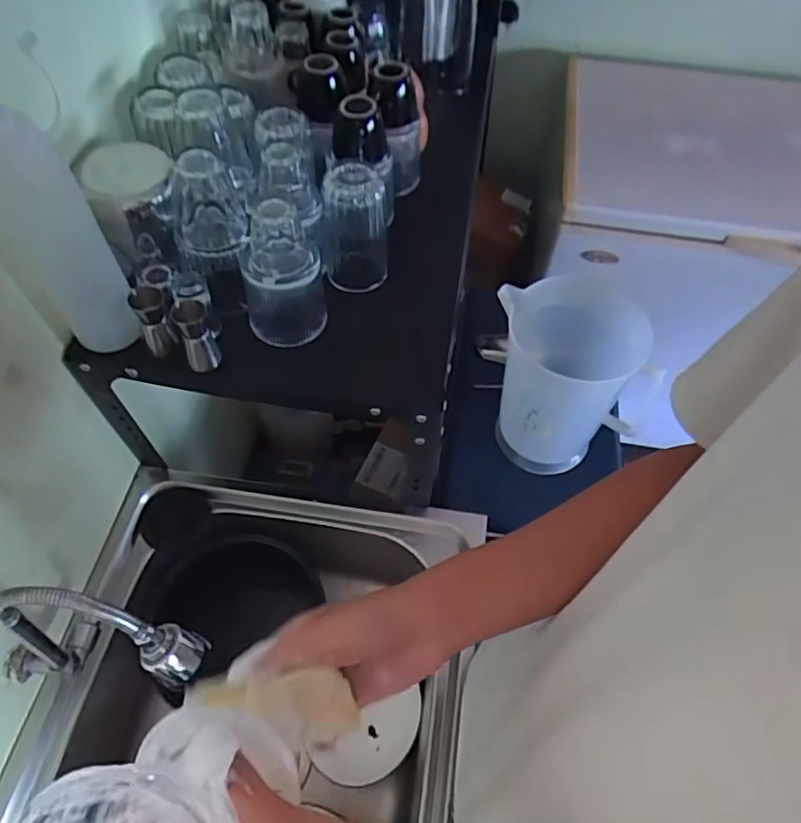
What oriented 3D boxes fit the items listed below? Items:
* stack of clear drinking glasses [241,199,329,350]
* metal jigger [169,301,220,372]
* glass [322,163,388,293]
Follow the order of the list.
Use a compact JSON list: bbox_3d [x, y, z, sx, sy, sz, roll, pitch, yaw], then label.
[{"bbox_3d":[-0.121,-0.139,0.608,0.081,0.145,0.068,-11,58,-9],"label":"stack of clear drinking glasses"},{"bbox_3d":[-0.205,-0.075,0.604,0.031,0.067,0.036,-18,59,-13],"label":"metal jigger"},{"bbox_3d":[-0.049,-0.207,0.672,0.075,0.139,0.072,-3,57,-3],"label":"glass"}]

